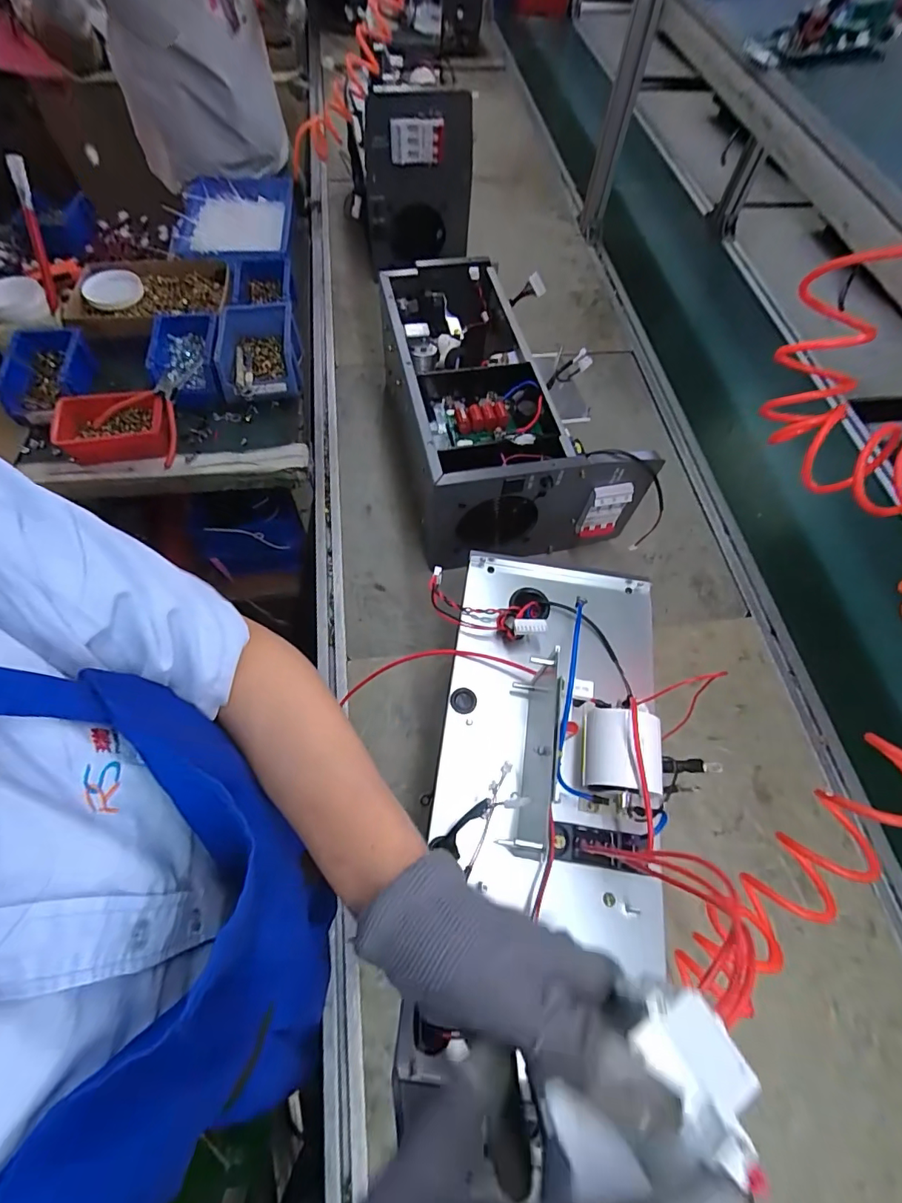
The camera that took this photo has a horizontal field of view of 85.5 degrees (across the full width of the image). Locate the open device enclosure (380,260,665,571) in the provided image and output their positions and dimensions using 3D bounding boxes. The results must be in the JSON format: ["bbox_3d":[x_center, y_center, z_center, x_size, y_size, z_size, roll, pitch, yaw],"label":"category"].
[{"bbox_3d":[0.079,-0.303,0.735,0.296,0.159,0.435,-9,64,-7],"label":"open device enclosure"}]

